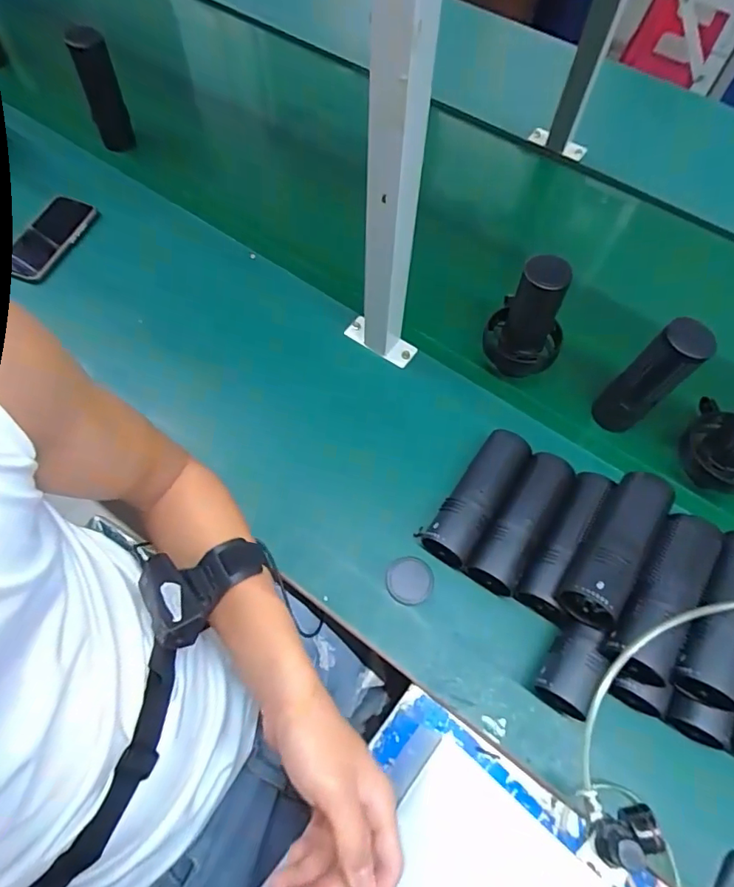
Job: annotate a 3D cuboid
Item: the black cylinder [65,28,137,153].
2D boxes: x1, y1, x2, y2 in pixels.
[{"bbox_3d":[-0.428,-0.566,0.825,0.056,0.158,0.047,-21,67,-11],"label":"black cylinder"}]

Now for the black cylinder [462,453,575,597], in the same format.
[{"bbox_3d":[0.175,0.088,0.578,0.058,0.052,0.170,32,68,13],"label":"black cylinder"}]

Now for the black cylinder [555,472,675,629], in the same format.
[{"bbox_3d":[0.253,0.099,0.516,0.059,0.066,0.170,33,69,13],"label":"black cylinder"}]

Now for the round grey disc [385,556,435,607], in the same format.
[{"bbox_3d":[0.047,0.153,0.565,0.051,0.011,0.053,0,65,-1],"label":"round grey disc"}]

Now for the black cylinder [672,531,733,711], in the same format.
[{"bbox_3d":[0.341,0.157,0.483,0.062,0.050,0.168,29,68,12],"label":"black cylinder"}]

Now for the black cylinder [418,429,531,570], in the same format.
[{"bbox_3d":[0.128,0.062,0.587,0.055,0.050,0.166,32,68,13],"label":"black cylinder"}]

